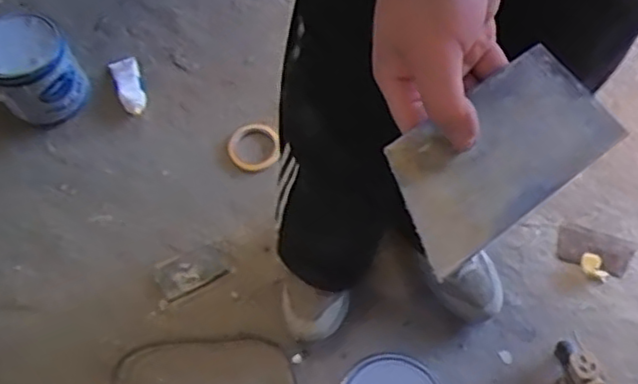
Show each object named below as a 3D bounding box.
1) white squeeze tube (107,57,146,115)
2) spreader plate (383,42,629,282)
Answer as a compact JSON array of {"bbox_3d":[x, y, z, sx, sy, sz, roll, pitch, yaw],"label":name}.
[{"bbox_3d":[-0.369,-0.208,1.289,0.049,0.027,0.133,-18,63,-8],"label":"white squeeze tube"},{"bbox_3d":[0.100,-0.023,0.369,0.142,0.006,0.072,-34,75,-18],"label":"spreader plate"}]

